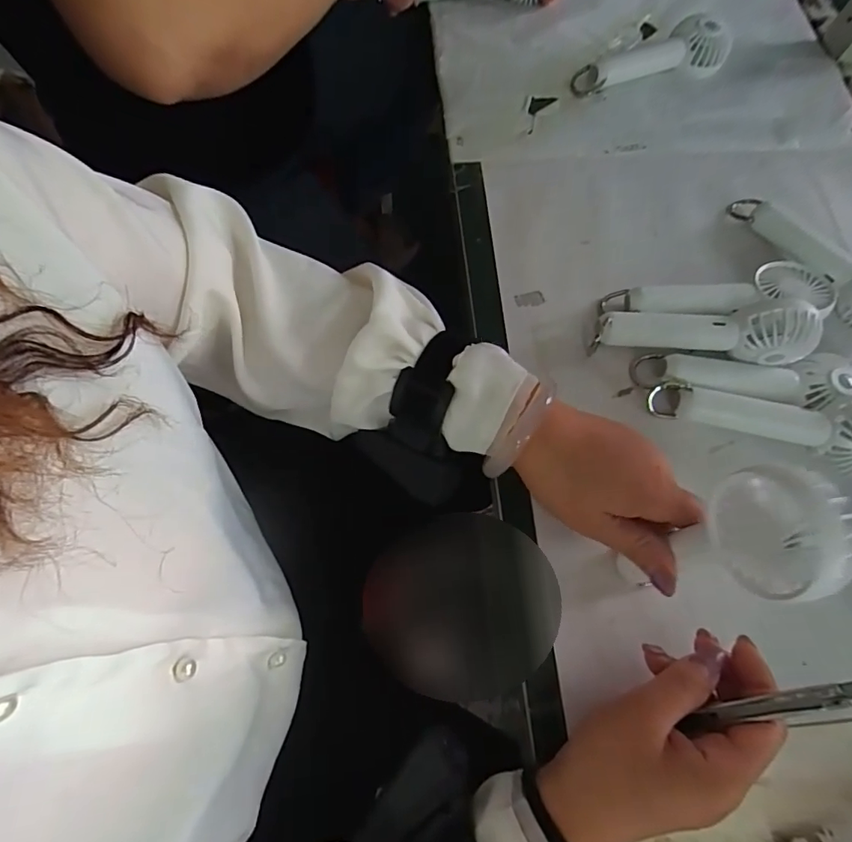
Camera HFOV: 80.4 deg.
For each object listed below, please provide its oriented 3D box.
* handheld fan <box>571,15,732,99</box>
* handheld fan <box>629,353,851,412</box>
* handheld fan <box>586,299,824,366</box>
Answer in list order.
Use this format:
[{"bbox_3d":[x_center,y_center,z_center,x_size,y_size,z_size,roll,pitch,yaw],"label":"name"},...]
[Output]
[{"bbox_3d":[0.218,-0.349,0.486,0.159,0.029,0.049,-22,72,-11],"label":"handheld fan"},{"bbox_3d":[0.235,-0.029,0.367,0.154,0.034,0.043,3,69,-2],"label":"handheld fan"},{"bbox_3d":[0.201,-0.065,0.369,0.148,0.038,0.033,3,69,14],"label":"handheld fan"}]

